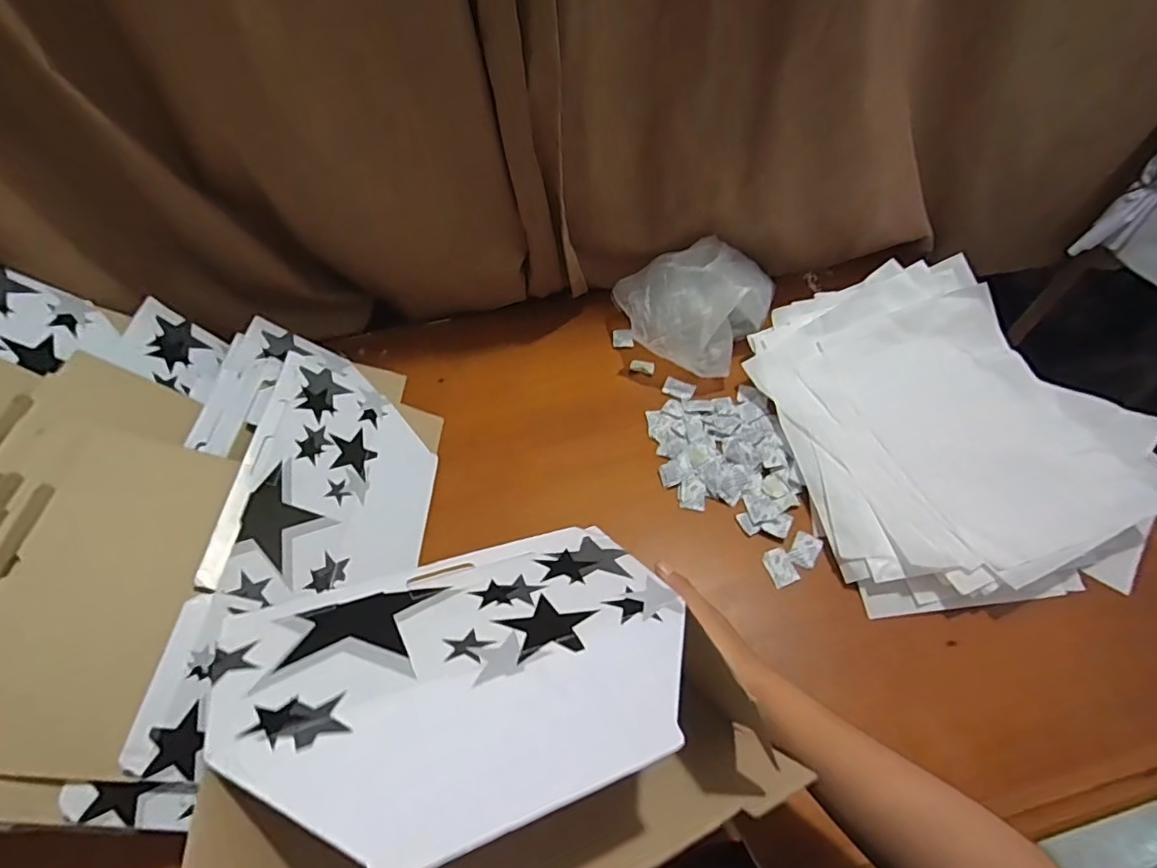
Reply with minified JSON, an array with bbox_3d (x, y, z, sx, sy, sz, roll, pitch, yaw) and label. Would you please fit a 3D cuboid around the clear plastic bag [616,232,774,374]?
[{"bbox_3d":[0.158,-0.185,0.805,0.192,0.128,0.207,32,61,23],"label":"clear plastic bag"}]

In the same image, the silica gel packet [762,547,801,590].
[{"bbox_3d":[0.226,0.149,0.640,0.028,0.004,0.042,-25,61,3],"label":"silica gel packet"}]

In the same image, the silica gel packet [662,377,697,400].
[{"bbox_3d":[0.141,-0.064,0.793,0.042,0.006,0.031,20,57,16],"label":"silica gel packet"}]

